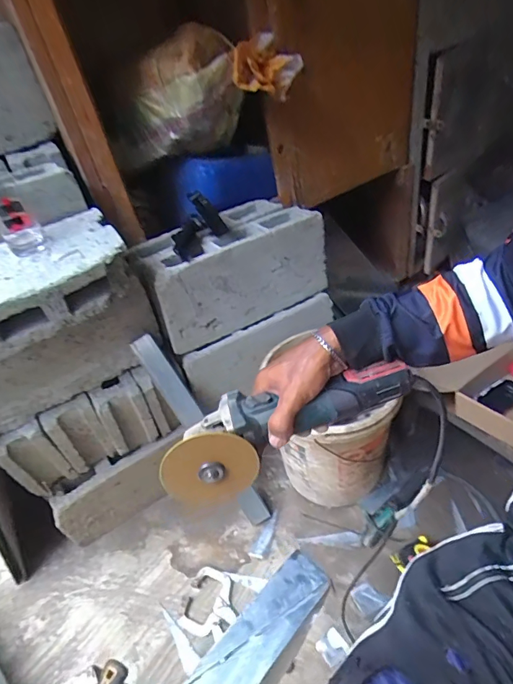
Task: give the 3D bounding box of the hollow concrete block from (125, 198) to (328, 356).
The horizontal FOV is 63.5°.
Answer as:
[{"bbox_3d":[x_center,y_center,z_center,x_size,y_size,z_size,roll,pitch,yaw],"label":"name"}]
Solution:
[{"bbox_3d":[-0.061,-0.172,0.953,0.395,0.187,0.202,-27,42,-18],"label":"hollow concrete block"}]

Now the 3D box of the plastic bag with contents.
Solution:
[{"bbox_3d":[-0.134,-0.557,0.946,0.420,0.212,0.198,-23,41,-14],"label":"plastic bag with contents"}]

